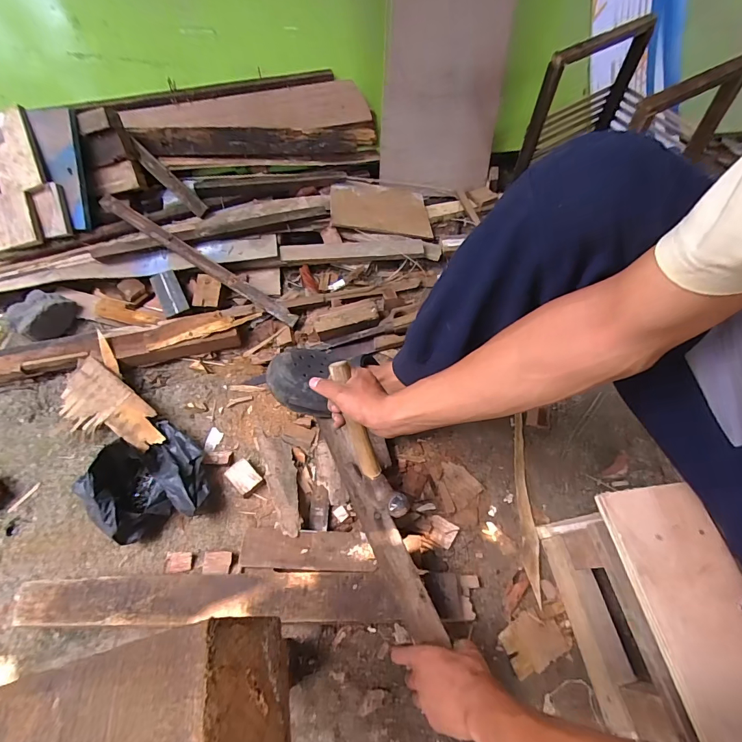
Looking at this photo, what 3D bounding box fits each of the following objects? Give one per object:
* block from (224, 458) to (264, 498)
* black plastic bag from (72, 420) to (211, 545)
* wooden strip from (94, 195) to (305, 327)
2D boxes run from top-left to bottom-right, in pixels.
[{"bbox_3d":[-0.220,0.187,0.679,0.060,0.021,0.042,40,63,22],"label":"block"},{"bbox_3d":[-0.357,0.182,0.635,0.174,0.092,0.166,38,63,21],"label":"black plastic bag"},{"bbox_3d":[-0.382,-0.252,0.875,0.505,0.024,0.037,33,60,0],"label":"wooden strip"}]

